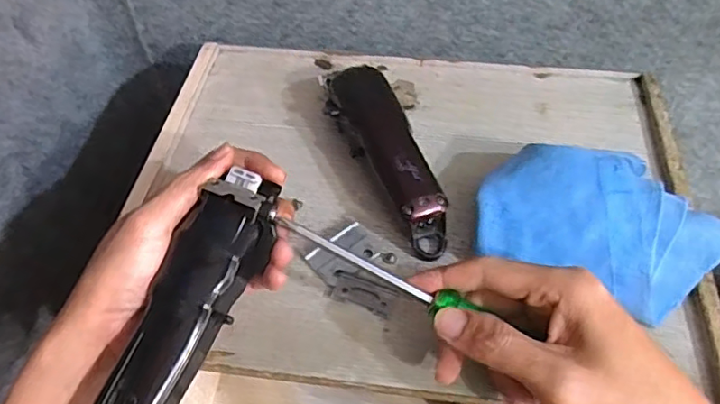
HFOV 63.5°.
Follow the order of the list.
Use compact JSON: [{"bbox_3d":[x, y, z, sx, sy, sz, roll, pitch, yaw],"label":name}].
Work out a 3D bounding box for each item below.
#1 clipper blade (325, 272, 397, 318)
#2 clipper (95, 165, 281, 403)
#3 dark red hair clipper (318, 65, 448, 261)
[{"bbox_3d":[0.001,0.060,0.379,0.043,0.004,0.021,15,52,14],"label":"clipper blade"},{"bbox_3d":[-0.094,0.059,0.323,0.038,0.029,0.159,19,74,17],"label":"clipper"},{"bbox_3d":[0.017,-0.038,0.430,0.048,0.044,0.172,-17,51,-12],"label":"dark red hair clipper"}]

